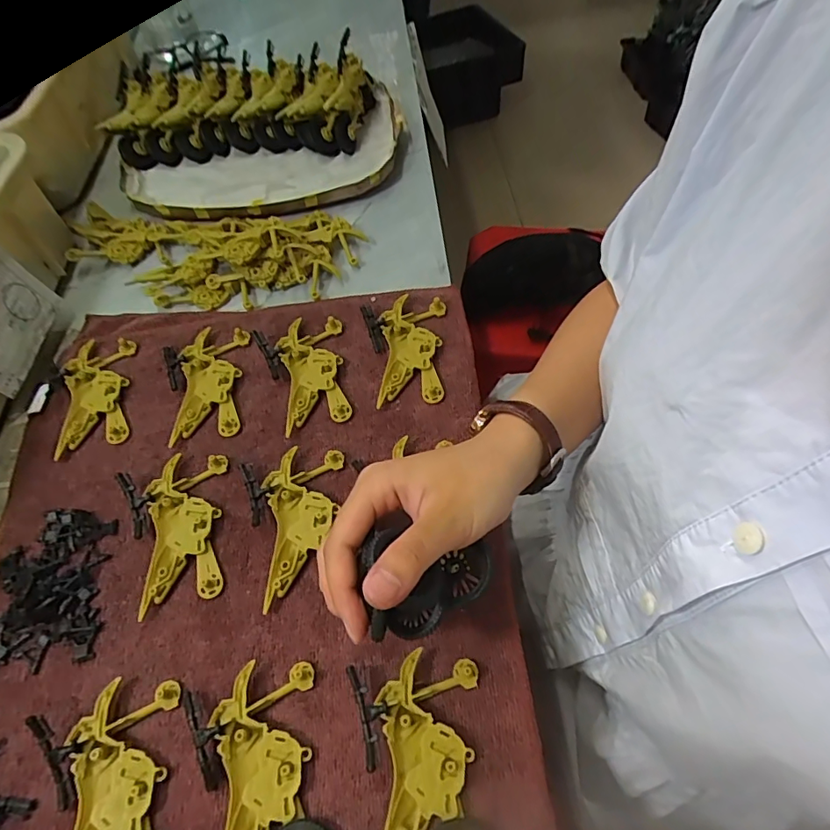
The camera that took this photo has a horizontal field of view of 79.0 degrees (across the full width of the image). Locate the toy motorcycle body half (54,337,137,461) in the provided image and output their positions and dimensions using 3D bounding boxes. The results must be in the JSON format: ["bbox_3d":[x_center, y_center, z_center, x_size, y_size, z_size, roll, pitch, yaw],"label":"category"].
[{"bbox_3d":[-0.248,-0.017,0.395,0.047,0.010,0.100,-12,59,-4],"label":"toy motorcycle body half"}]

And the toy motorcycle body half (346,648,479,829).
[{"bbox_3d":[0.007,0.174,0.263,0.068,0.009,0.089,-14,59,-5],"label":"toy motorcycle body half"}]

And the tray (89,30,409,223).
[{"bbox_3d":[-0.173,-0.310,0.542,0.301,0.079,0.215,-8,59,-1],"label":"tray"}]

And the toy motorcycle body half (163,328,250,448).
[{"bbox_3d":[-0.160,-0.026,0.395,0.065,0.013,0.096,-17,60,-7],"label":"toy motorcycle body half"}]

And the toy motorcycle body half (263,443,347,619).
[{"bbox_3d":[-0.078,0.070,0.332,0.052,0.009,0.100,1,59,4],"label":"toy motorcycle body half"}]

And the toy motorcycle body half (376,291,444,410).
[{"bbox_3d":[-0.002,-0.052,0.400,0.048,0.011,0.096,1,59,4],"label":"toy motorcycle body half"}]

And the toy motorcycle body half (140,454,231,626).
[{"bbox_3d":[-0.152,0.075,0.333,0.047,0.010,0.100,-9,59,-2],"label":"toy motorcycle body half"}]

